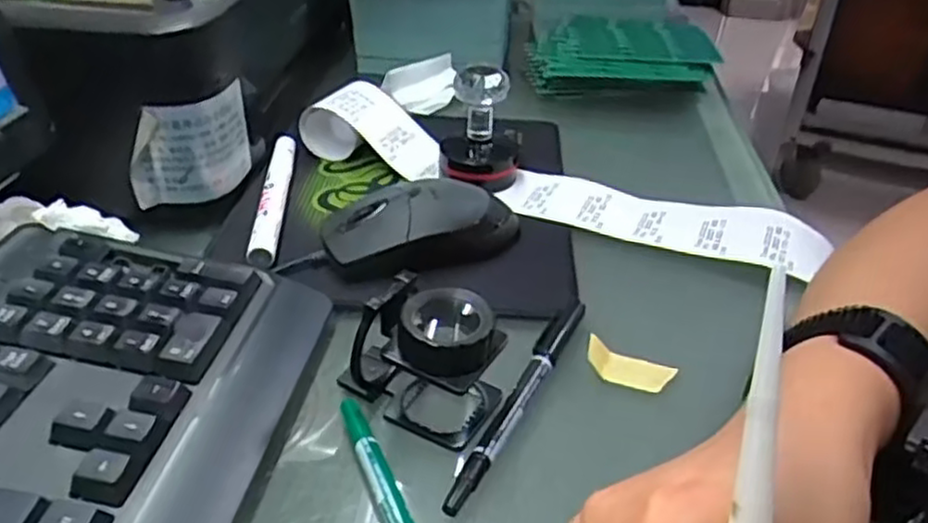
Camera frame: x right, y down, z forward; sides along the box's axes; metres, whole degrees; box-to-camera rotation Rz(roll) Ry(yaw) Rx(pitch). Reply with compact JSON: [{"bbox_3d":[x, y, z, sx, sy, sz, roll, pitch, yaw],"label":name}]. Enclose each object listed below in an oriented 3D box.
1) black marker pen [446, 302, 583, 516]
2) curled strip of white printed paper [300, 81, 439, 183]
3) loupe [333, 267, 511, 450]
[{"bbox_3d":[0.025,0.060,0.328,0.013,0.013,0.135,17,37,22],"label":"black marker pen"},{"bbox_3d":[-0.060,-0.093,0.514,0.094,0.043,0.051,14,36,17],"label":"curled strip of white printed paper"},{"bbox_3d":[-0.017,0.037,0.316,0.068,0.054,0.046,13,35,16],"label":"loupe"}]

